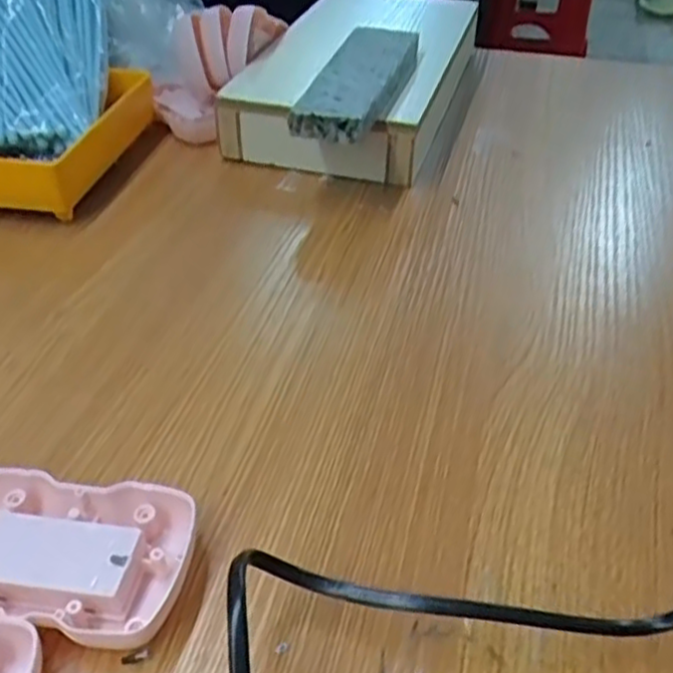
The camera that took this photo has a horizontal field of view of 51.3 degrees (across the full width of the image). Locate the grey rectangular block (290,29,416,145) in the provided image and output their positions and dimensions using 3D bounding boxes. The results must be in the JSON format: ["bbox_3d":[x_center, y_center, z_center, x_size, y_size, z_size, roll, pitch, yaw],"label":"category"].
[{"bbox_3d":[0.015,-0.164,0.445,0.049,0.020,0.148,10,40,11],"label":"grey rectangular block"}]

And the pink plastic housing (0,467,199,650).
[{"bbox_3d":[-0.095,0.073,0.237,0.086,0.017,0.052,4,40,3],"label":"pink plastic housing"}]

